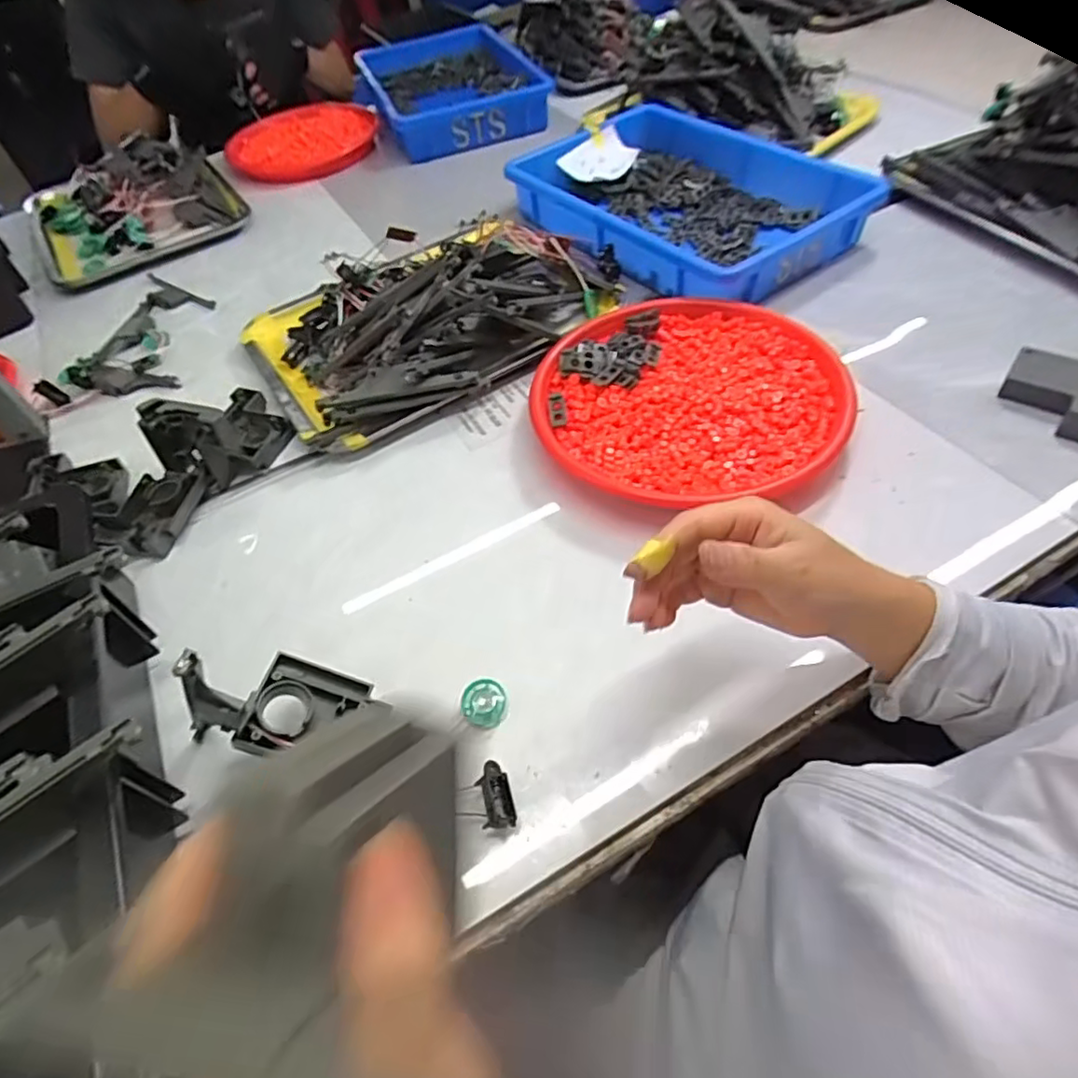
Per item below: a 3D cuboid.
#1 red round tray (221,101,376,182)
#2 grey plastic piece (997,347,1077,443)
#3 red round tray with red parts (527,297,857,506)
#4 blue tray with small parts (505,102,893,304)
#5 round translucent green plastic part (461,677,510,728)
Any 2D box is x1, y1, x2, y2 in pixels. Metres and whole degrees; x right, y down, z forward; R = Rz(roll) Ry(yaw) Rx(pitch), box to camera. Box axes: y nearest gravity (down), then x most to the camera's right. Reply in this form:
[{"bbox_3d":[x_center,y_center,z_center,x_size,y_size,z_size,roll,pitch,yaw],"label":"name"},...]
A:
[{"bbox_3d":[-0.375,-0.637,0.976,0.226,0.036,0.235,-4,53,5],"label":"red round tray"},{"bbox_3d":[0.416,-0.117,0.499,0.073,0.022,0.075,30,61,24],"label":"grey plastic piece"},{"bbox_3d":[0.127,-0.116,0.532,0.244,0.037,0.255,-2,53,3],"label":"red round tray with red parts"},{"bbox_3d":[0.160,-0.391,0.717,0.263,0.059,0.366,-36,57,-19],"label":"blue tray with small parts"},{"bbox_3d":[-0.034,0.103,0.395,0.028,0.014,0.031,3,53,10],"label":"round translucent green plastic part"}]

